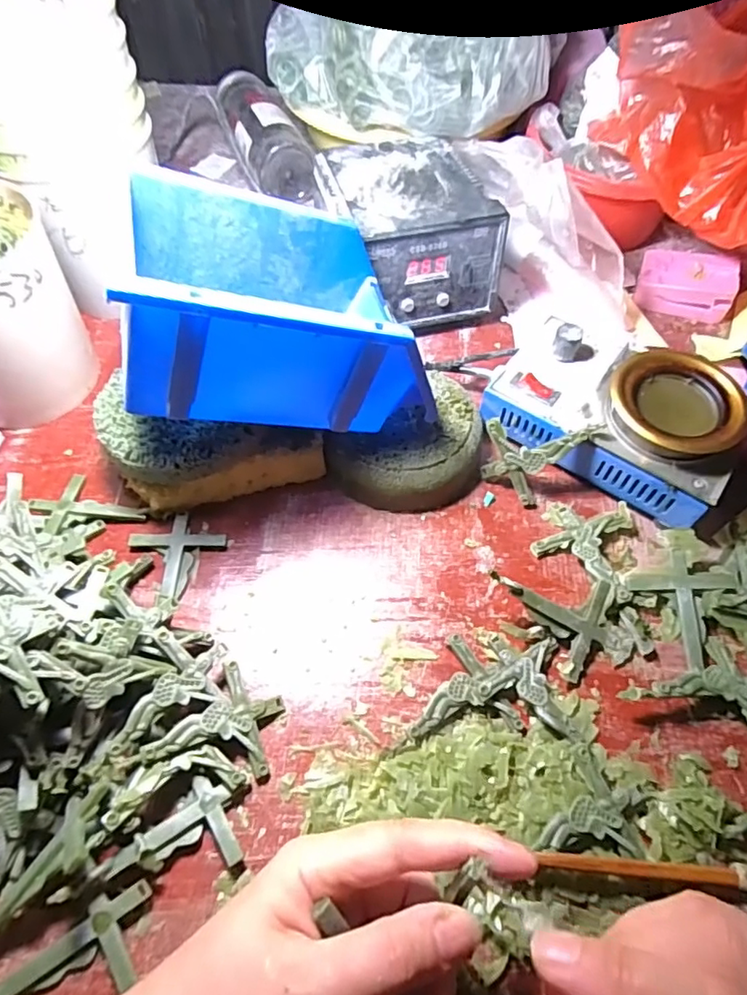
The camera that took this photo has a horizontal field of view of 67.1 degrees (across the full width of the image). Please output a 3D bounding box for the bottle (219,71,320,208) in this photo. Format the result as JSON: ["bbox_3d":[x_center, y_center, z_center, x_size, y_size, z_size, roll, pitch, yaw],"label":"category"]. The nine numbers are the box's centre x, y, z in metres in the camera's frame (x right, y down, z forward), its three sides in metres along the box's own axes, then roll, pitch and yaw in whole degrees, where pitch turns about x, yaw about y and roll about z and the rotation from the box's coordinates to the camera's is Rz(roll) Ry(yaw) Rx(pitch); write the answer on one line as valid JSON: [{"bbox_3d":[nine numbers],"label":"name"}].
[{"bbox_3d":[-0.109,-0.348,0.540,0.059,0.049,0.161,-20,61,-11],"label":"bottle"}]

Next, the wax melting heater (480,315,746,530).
[{"bbox_3d":[0.156,-0.057,0.365,0.150,0.053,0.097,34,65,19],"label":"wax melting heater"}]

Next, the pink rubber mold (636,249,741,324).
[{"bbox_3d":[0.255,-0.176,0.459,0.071,0.023,0.050,19,61,12],"label":"pink rubber mold"}]

